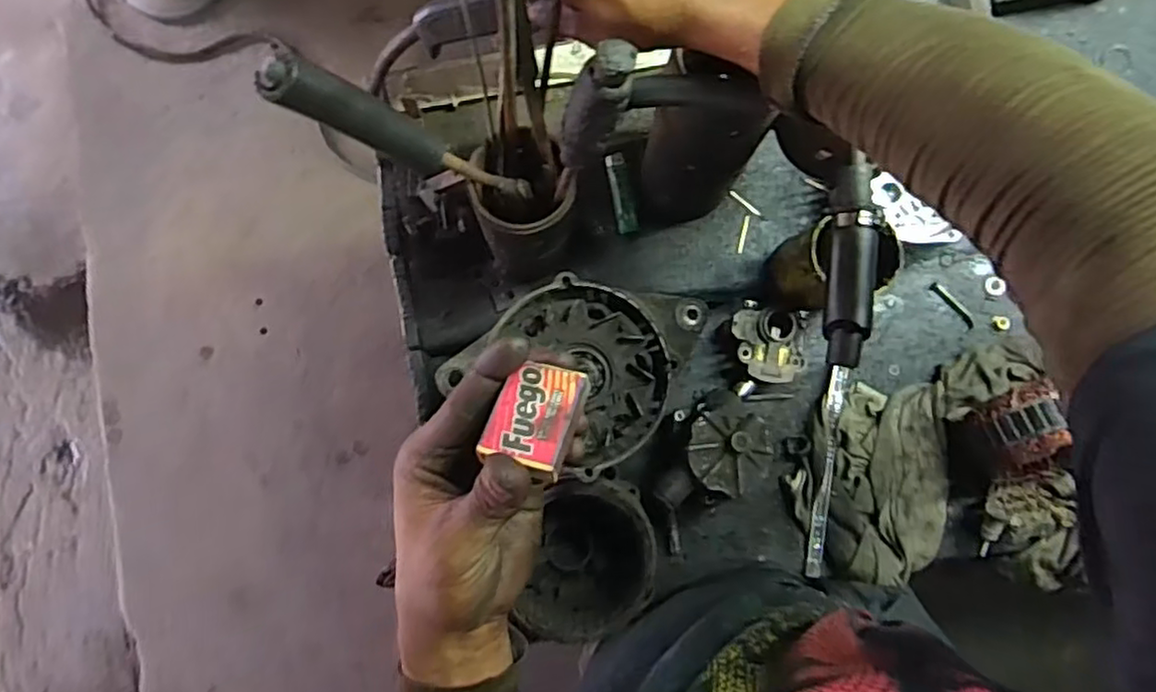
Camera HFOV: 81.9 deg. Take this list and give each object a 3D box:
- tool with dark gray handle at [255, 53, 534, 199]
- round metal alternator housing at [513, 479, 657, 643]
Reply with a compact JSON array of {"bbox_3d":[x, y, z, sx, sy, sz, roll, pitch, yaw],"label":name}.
[{"bbox_3d":[-0.102,-0.126,0.416,0.020,0.191,0.022,-3,81,35],"label":"tool with dark gray handle"},{"bbox_3d":[0.003,0.174,0.567,0.116,0.103,0.118,0,84,1],"label":"round metal alternator housing"}]

